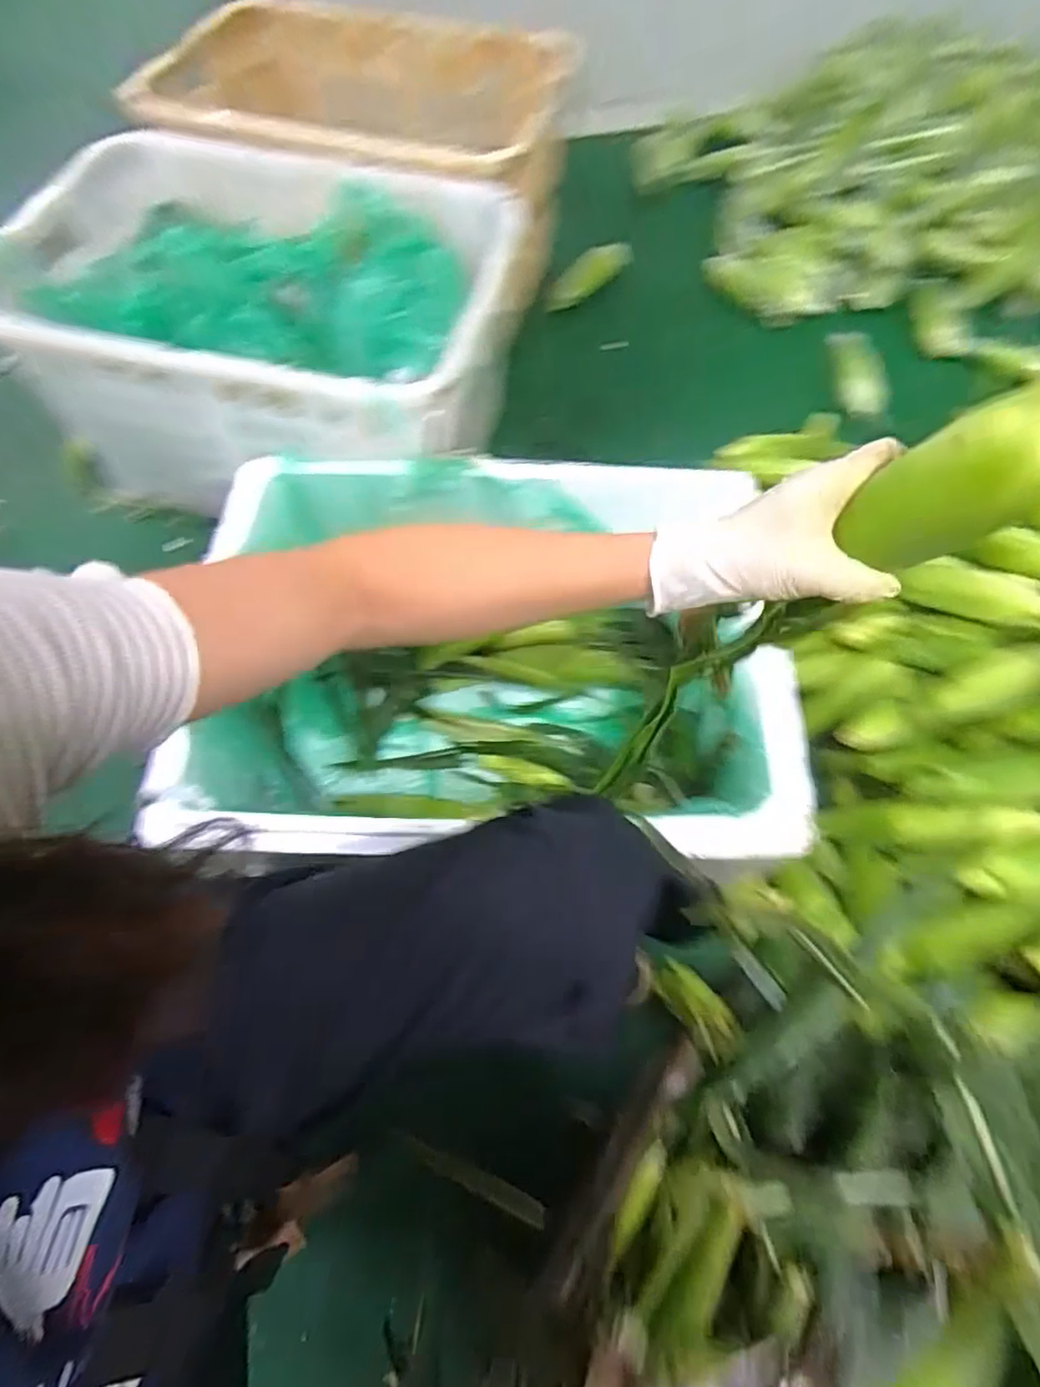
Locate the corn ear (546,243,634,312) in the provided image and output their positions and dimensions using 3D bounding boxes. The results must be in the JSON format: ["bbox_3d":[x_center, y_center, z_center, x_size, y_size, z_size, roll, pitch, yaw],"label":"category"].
[{"bbox_3d":[0.146,-0.891,1.354,0.064,0.069,0.251,36,68,17],"label":"corn ear"}]

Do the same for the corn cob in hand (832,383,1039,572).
[{"bbox_3d":[0.235,-0.119,0.295,0.049,0.162,0.047,17,60,-23],"label":"corn cob in hand"}]

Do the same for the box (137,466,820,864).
[{"bbox_3d":[-0.035,-0.003,0.776,0.575,0.304,0.458,0,62,0],"label":"box"}]

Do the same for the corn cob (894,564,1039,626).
[{"bbox_3d":[0.624,-0.138,0.864,0.183,0.050,0.057,23,63,34],"label":"corn cob"}]

